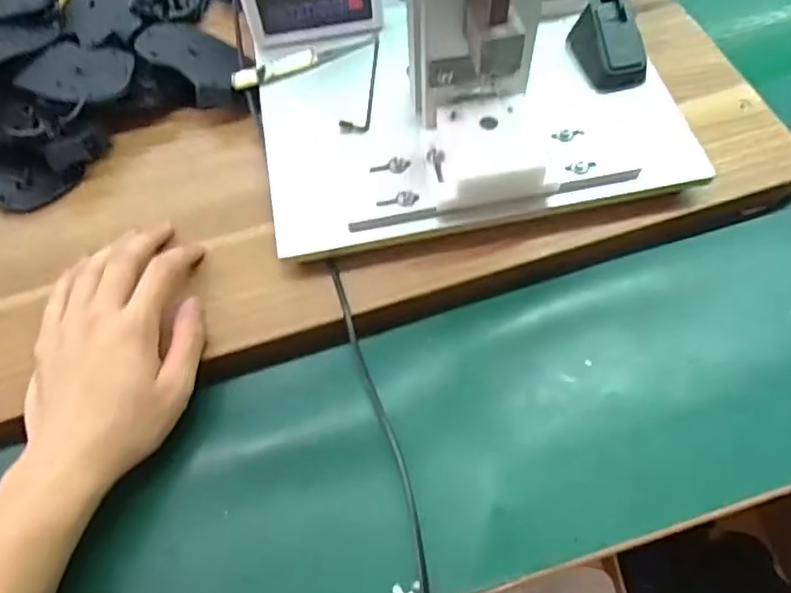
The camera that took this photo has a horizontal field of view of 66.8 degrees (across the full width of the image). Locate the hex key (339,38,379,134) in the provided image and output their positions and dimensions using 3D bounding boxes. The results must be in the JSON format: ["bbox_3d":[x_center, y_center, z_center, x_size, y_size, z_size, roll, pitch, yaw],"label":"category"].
[{"bbox_3d":[-0.023,-0.166,0.466,0.020,0.009,0.101,8,63,6],"label":"hex key"}]

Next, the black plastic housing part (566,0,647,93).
[{"bbox_3d":[0.160,-0.189,0.448,0.038,0.038,0.063,-17,63,-7],"label":"black plastic housing part"}]

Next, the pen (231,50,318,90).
[{"bbox_3d":[-0.094,-0.179,0.471,0.069,0.009,0.012,-24,64,-10],"label":"pen"}]

